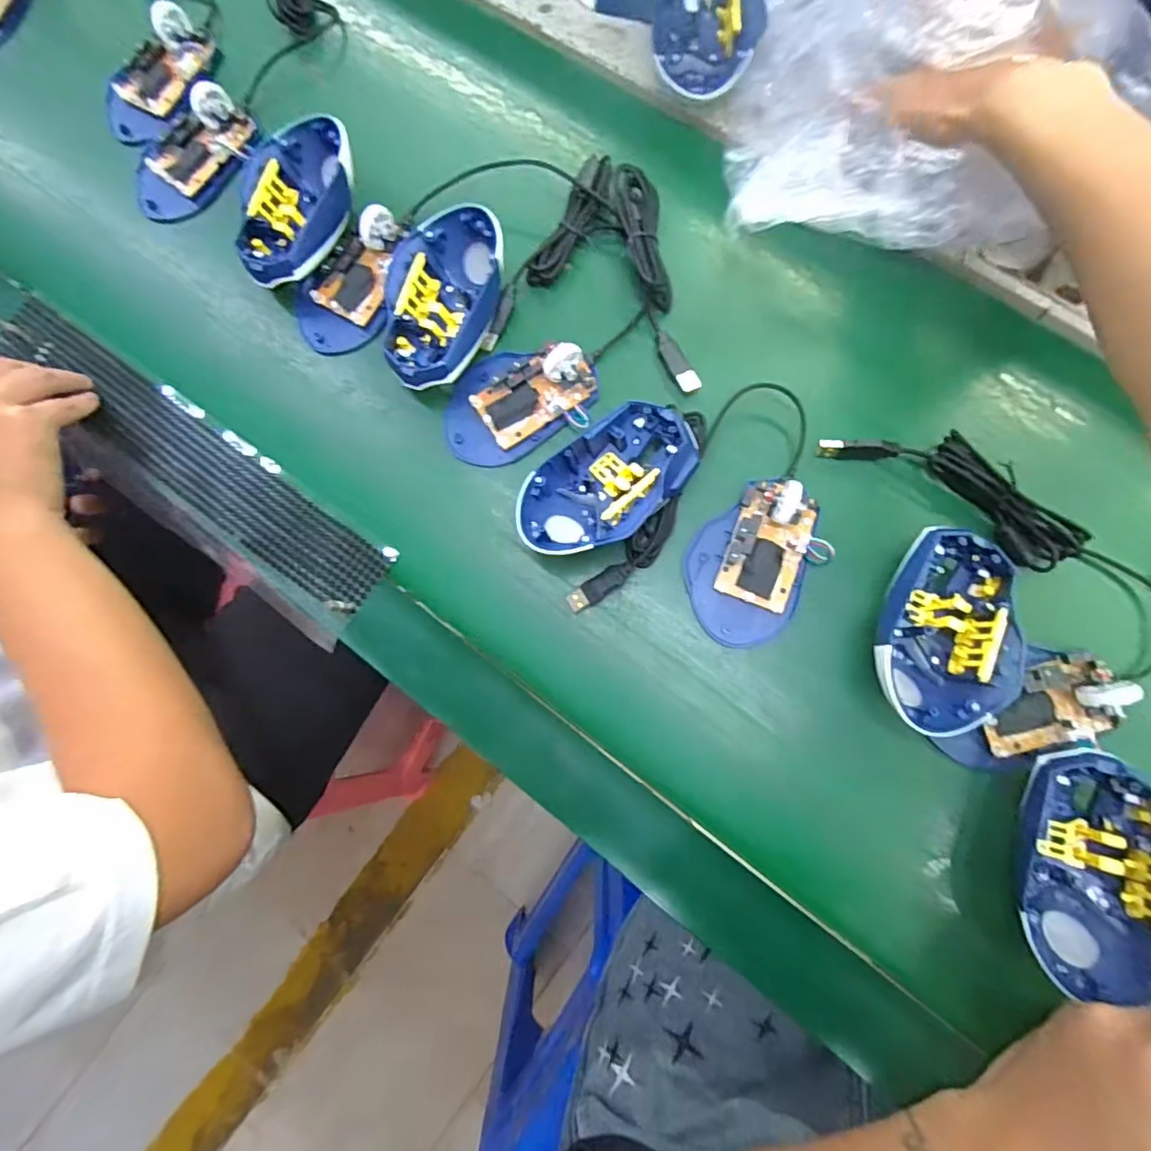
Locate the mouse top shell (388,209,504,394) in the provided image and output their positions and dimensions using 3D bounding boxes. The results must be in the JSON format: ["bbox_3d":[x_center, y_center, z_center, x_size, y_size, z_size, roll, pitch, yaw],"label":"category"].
[{"bbox_3d":[-0.089,-0.182,0.374,0.073,0.047,0.117,11,82,4],"label":"mouse top shell"}]

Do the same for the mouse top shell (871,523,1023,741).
[{"bbox_3d":[0.216,0.034,0.325,0.073,0.040,0.115,12,82,4],"label":"mouse top shell"}]

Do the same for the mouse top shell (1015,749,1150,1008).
[{"bbox_3d":[0.279,0.159,0.297,0.074,0.051,0.120,7,82,3],"label":"mouse top shell"}]

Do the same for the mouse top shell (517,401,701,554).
[{"bbox_3d":[0.019,-0.057,0.347,0.117,0.042,0.067,-39,82,-4],"label":"mouse top shell"}]

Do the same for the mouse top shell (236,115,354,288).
[{"bbox_3d":[-0.200,-0.261,0.394,0.075,0.038,0.122,22,83,6],"label":"mouse top shell"}]

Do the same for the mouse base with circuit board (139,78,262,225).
[{"bbox_3d":[-0.292,-0.319,0.412,0.058,0.025,0.104,43,85,8],"label":"mouse base with circuit board"}]

